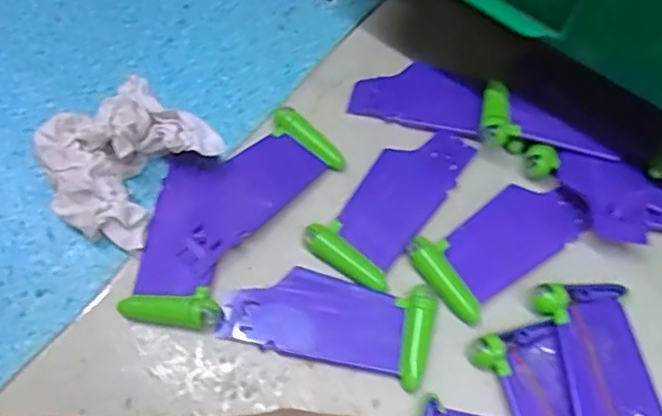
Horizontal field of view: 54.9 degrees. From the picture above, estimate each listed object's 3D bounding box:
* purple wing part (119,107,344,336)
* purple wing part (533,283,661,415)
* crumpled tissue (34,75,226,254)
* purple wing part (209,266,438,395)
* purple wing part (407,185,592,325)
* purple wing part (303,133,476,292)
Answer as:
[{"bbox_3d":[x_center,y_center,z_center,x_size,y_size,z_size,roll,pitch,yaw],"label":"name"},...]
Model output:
[{"bbox_3d":[-0.052,0.000,0.298,0.063,0.010,0.120,30,67,16],"label":"purple wing part"},{"bbox_3d":[0.111,0.074,0.256,0.038,0.011,0.090,-5,62,-1],"label":"purple wing part"},{"bbox_3d":[-0.096,-0.022,0.295,0.060,0.036,0.070,39,70,20],"label":"crumpled tissue"},{"bbox_3d":[-0.003,0.048,0.273,0.088,0.006,0.040,7,63,6],"label":"purple wing part"},{"bbox_3d":[0.078,0.013,0.291,0.082,0.009,0.041,-35,67,-16],"label":"purple wing part"},{"bbox_3d":[0.031,-0.004,0.302,0.039,0.008,0.091,36,69,18],"label":"purple wing part"}]

